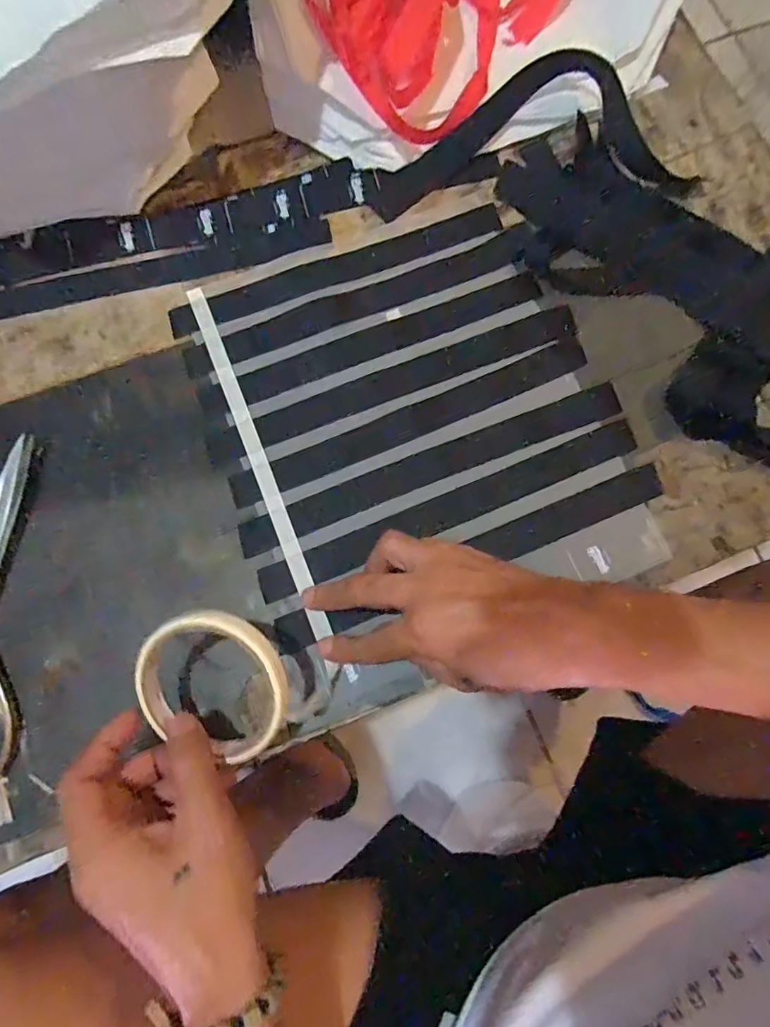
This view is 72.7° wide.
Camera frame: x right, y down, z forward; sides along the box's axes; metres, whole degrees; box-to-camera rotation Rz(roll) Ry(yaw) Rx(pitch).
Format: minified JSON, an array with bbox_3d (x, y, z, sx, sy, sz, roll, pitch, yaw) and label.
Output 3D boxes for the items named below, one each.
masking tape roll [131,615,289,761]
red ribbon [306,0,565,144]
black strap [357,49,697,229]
[{"bbox_3d":[-0.097,0.096,0.296,0.090,0.012,0.079,18,103,8],"label":"masking tape roll"},{"bbox_3d":[0.028,-0.412,0.413,0.170,0.087,0.184,0,80,-1],"label":"red ribbon"},{"bbox_3d":[0.114,-0.299,0.416,0.260,0.036,0.115,-7,80,-2],"label":"black strap"}]

